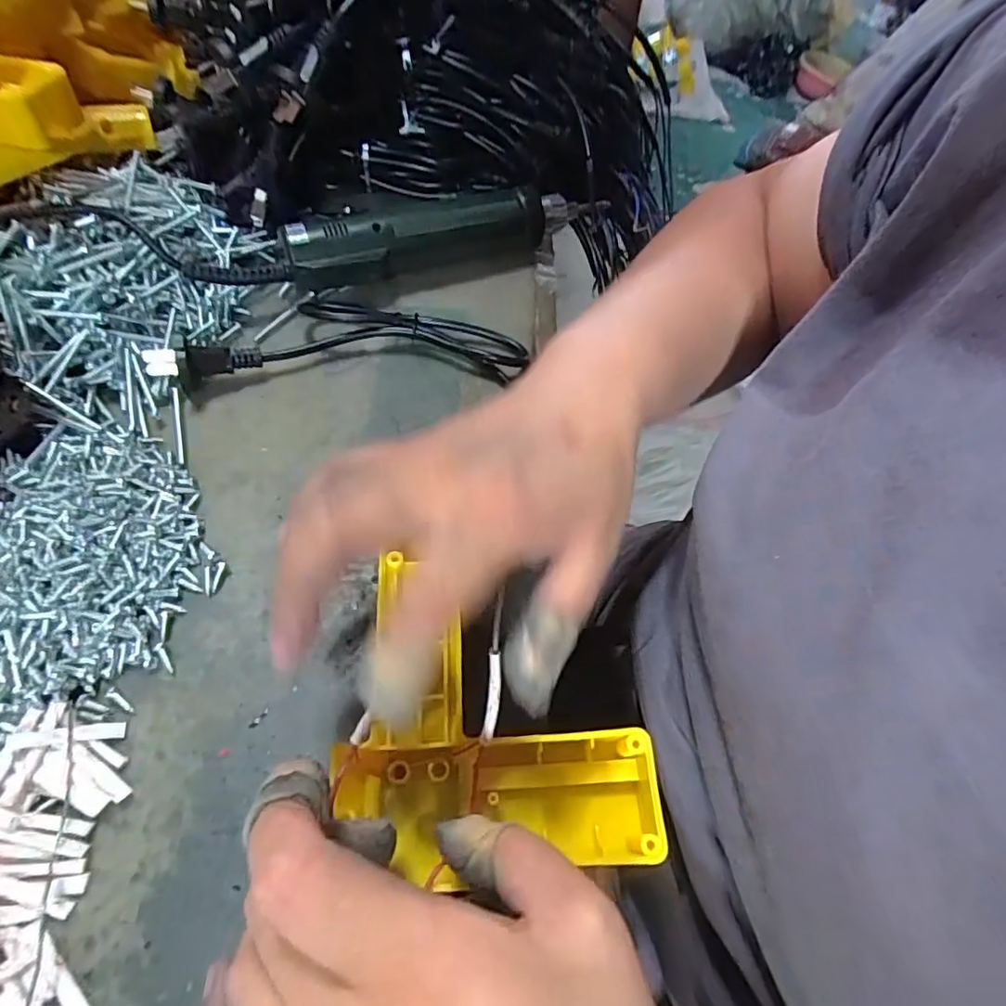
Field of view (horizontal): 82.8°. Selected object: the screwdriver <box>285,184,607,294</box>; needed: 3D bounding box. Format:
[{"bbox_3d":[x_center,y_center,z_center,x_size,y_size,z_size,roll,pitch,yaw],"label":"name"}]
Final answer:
[{"bbox_3d":[-0.031,-0.186,0.400,0.233,0.046,0.040,-14,57,-15],"label":"screwdriver"}]

